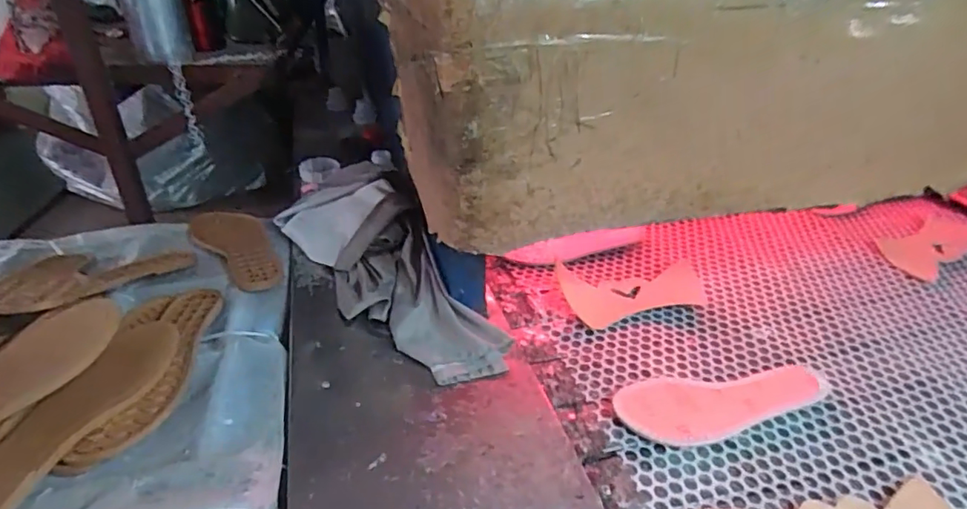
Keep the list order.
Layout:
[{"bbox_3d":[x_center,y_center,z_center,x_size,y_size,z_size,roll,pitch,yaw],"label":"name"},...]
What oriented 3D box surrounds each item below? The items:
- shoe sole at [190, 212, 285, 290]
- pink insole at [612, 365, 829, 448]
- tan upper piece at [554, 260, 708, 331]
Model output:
[{"bbox_3d":[-0.328,-0.013,0.728,0.082,0.013,0.231,-21,35,-34],"label":"shoe sole"},{"bbox_3d":[0.248,0.150,0.544,0.229,0.012,0.079,-4,29,-7],"label":"pink insole"},{"bbox_3d":[0.199,0.051,0.706,0.186,0.006,0.131,0,32,-1],"label":"tan upper piece"}]

